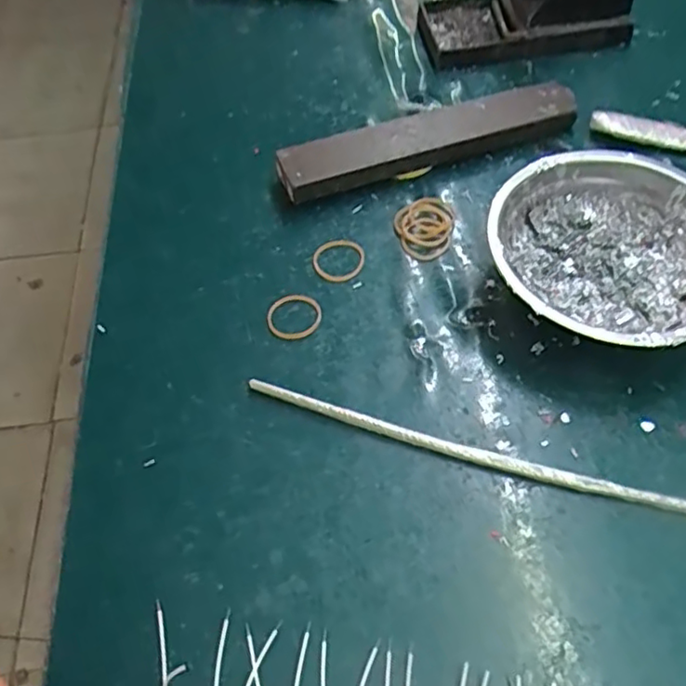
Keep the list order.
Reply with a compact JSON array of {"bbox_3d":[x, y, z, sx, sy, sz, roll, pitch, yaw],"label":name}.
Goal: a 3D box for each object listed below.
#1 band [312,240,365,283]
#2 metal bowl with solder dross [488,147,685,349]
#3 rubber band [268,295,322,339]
[{"bbox_3d":[-0.002,-0.049,0.373,0.031,0.004,0.030,-2,57,2],"label":"band"},{"bbox_3d":[0.144,-0.046,0.341,0.118,0.042,0.120,-2,57,2],"label":"metal bowl with solder dross"},{"bbox_3d":[-0.027,-0.015,0.354,0.030,0.004,0.028,-2,57,2],"label":"rubber band"}]

